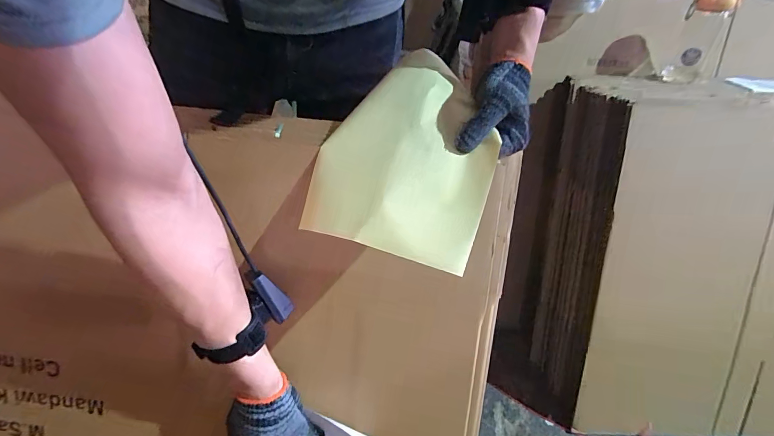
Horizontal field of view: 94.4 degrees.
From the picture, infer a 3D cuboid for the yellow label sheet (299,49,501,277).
[{"bbox_3d":[0.028,-0.088,0.421,0.197,0.019,0.273,15,65,16],"label":"yellow label sheet"}]

